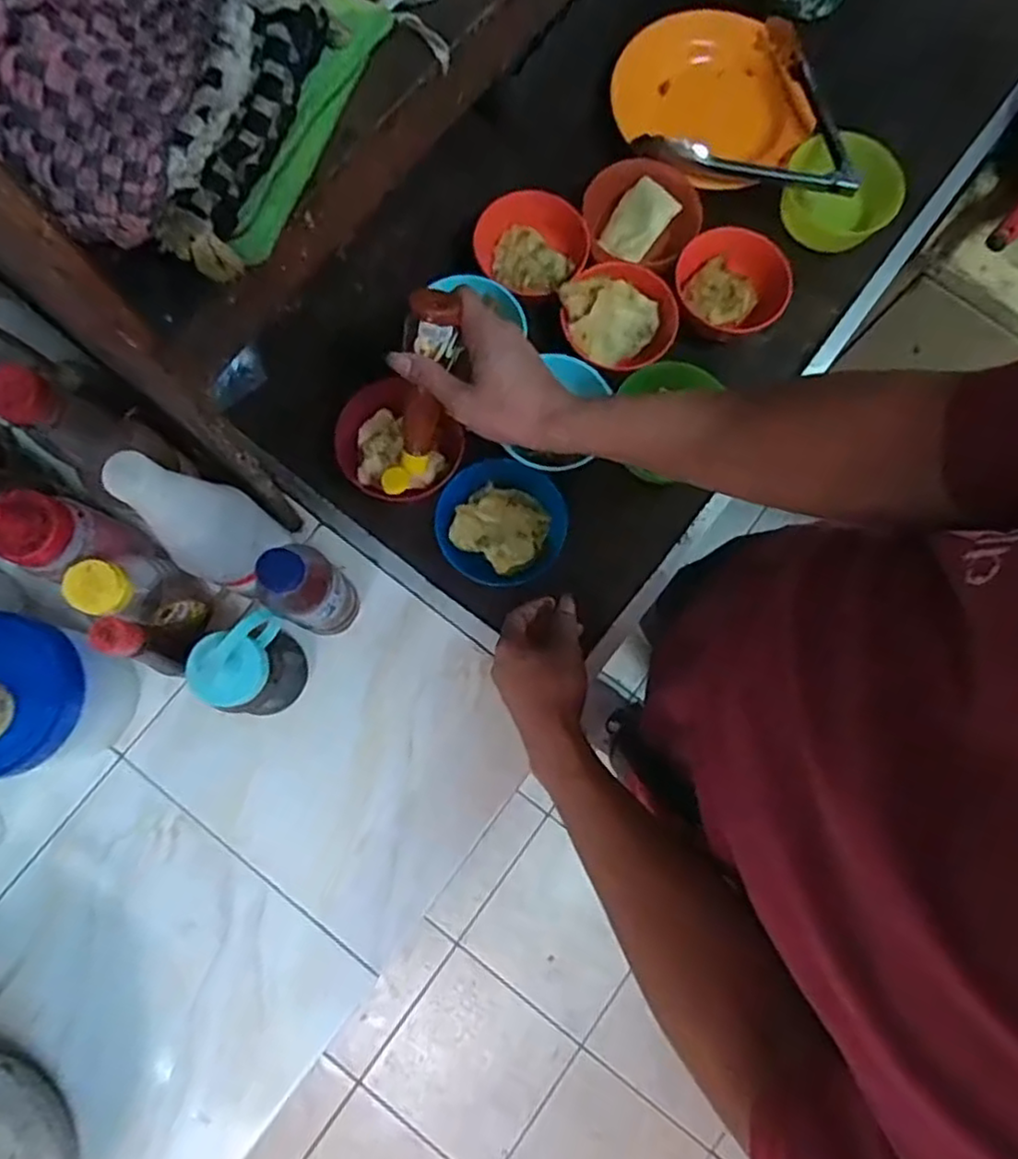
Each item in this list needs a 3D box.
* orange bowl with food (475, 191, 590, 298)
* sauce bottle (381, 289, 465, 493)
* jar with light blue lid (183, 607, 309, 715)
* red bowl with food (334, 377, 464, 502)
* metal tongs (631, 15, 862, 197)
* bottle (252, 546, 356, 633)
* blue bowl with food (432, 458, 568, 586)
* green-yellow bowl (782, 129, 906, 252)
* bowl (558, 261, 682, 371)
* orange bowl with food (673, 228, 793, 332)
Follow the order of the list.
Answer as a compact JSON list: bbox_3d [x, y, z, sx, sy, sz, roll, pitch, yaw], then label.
[{"bbox_3d":[0.019,-0.330,0.674,0.114,0.052,0.096,13,80,1],"label":"orange bowl with food"},{"bbox_3d":[-0.071,-0.149,0.556,0.037,0.168,0.048,22,40,3],"label":"sauce bottle"},{"bbox_3d":[-0.213,0.073,0.564,0.063,0.121,0.073,-19,81,-5],"label":"jar with light blue lid"},{"bbox_3d":[-0.104,-0.130,0.643,0.119,0.051,0.114,0,80,-1],"label":"red bowl with food"},{"bbox_3d":[0.258,-0.498,0.696,0.218,0.031,0.200,14,80,1],"label":"metal tongs"},{"bbox_3d":[-0.161,0.011,0.557,0.053,0.166,0.053,0,80,-1],"label":"bottle"},{"bbox_3d":[-0.009,-0.048,0.635,0.115,0.055,0.110,0,80,-1],"label":"blue bowl with food"},{"bbox_3d":[0.340,-0.397,0.693,0.114,0.059,0.090,19,80,2],"label":"green-yellow bowl"},{"bbox_3d":[0.105,-0.255,0.658,0.103,0.055,0.096,-38,83,-7],"label":"bowl"},{"bbox_3d":[0.219,-0.284,0.672,0.111,0.060,0.094,18,80,2],"label":"orange bowl with food"}]

